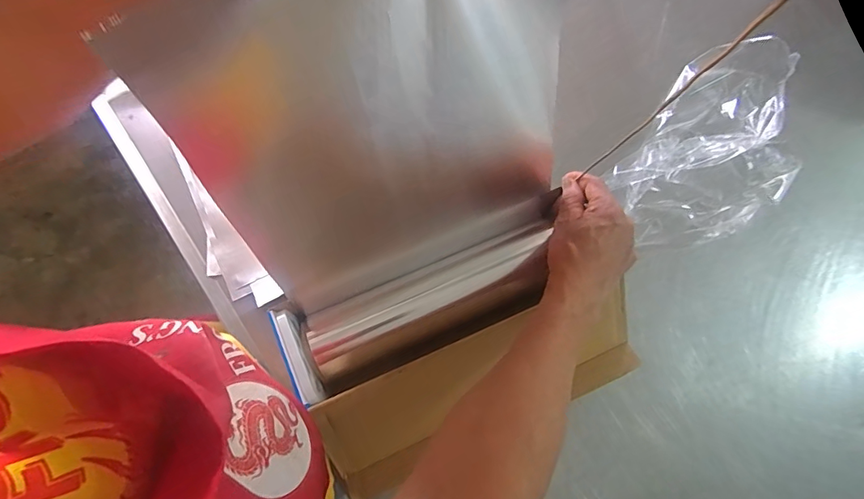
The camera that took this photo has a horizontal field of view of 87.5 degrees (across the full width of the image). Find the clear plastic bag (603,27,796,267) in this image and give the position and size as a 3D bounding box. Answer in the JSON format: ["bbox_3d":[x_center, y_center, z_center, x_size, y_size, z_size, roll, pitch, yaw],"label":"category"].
[{"bbox_3d":[0.371,-0.131,0.597,0.323,0.074,0.203,-42,78,-14],"label":"clear plastic bag"}]

